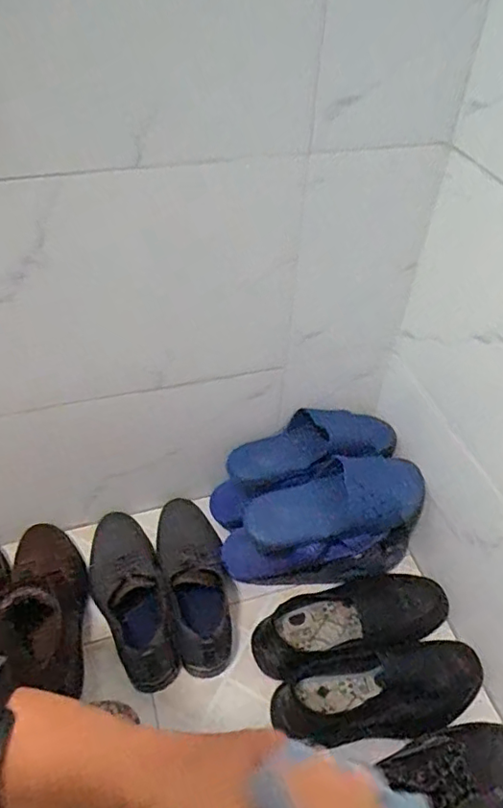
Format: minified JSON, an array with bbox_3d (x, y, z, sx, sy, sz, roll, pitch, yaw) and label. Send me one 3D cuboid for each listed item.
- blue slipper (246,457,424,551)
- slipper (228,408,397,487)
[{"bbox_3d":[0.114,0.134,0.794,0.249,0.073,0.086,-15,47,2],"label":"blue slipper"},{"bbox_3d":[0.093,0.062,0.878,0.251,0.074,0.109,-15,46,6],"label":"slipper"}]

